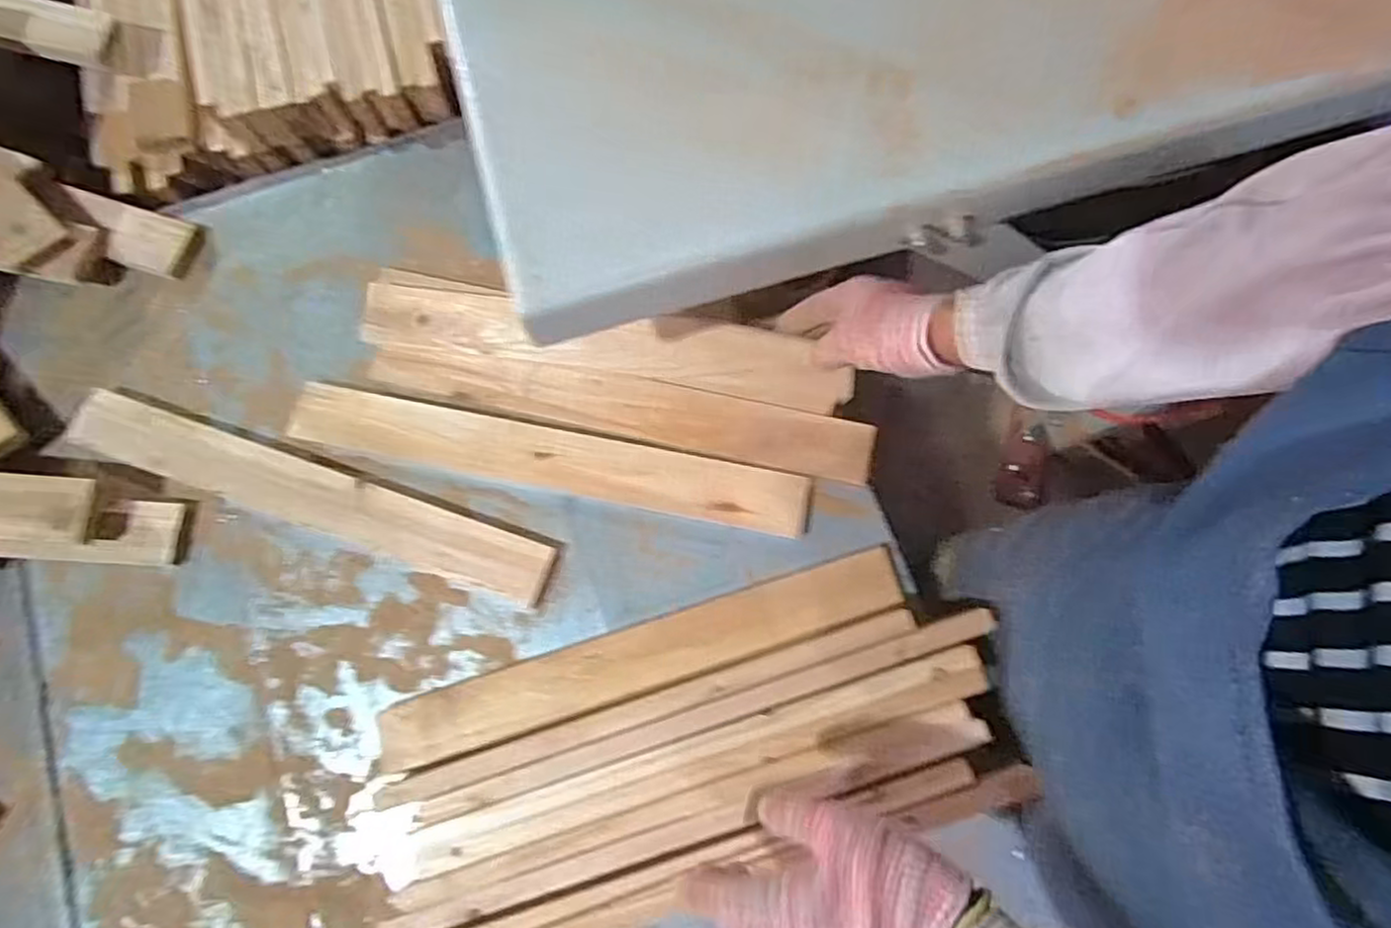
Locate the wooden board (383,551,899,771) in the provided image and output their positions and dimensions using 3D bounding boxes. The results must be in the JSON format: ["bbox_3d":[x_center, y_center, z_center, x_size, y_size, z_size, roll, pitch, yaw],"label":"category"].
[{"bbox_3d":[-0.046,0.172,0.633,0.476,0.024,0.071,-17,76,-3],"label":"wooden board"}]

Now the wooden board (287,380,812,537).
[{"bbox_3d":[-0.140,-0.006,0.677,0.496,0.028,0.062,11,76,4],"label":"wooden board"}]

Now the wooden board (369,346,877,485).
[{"bbox_3d":[-0.074,-0.059,0.682,0.490,0.013,0.060,11,76,4],"label":"wooden board"}]

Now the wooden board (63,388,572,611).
[{"bbox_3d":[-0.361,0.030,0.659,0.464,0.019,0.060,19,77,3],"label":"wooden board"}]

